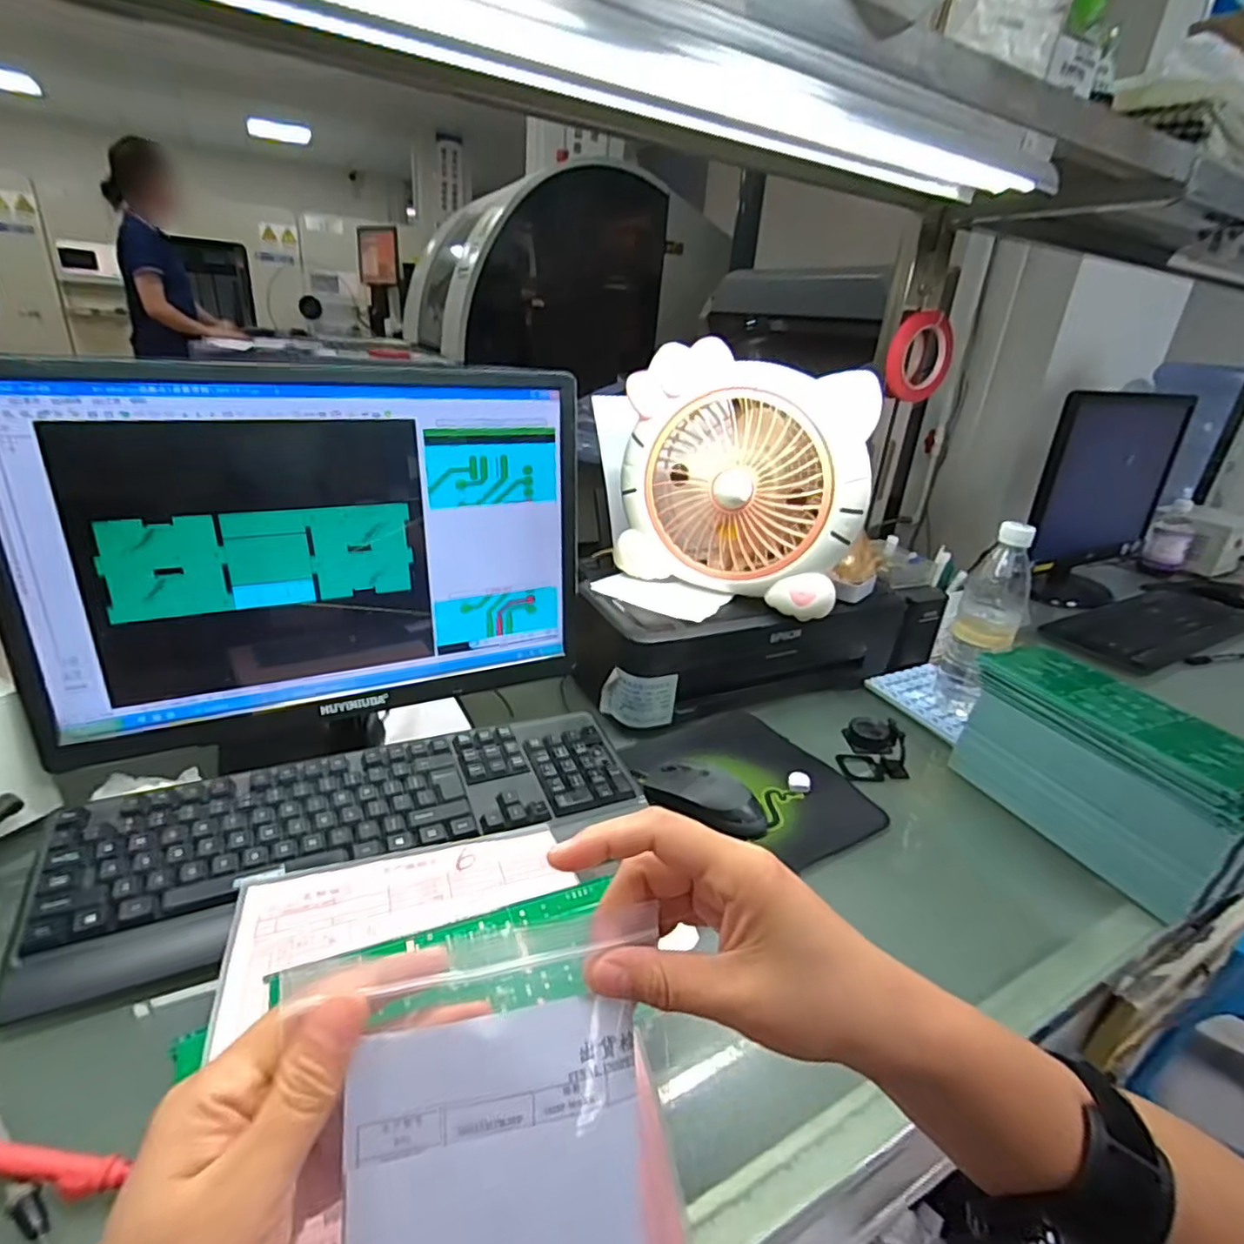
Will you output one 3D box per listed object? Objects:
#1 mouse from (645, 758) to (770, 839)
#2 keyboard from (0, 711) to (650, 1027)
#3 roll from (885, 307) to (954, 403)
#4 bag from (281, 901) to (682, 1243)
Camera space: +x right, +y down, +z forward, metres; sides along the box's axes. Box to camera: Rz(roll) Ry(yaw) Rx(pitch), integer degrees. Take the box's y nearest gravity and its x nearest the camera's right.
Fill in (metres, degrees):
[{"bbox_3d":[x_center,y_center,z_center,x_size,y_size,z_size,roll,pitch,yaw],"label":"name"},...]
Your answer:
[{"bbox_3d":[0.074,0.158,0.589,0.111,0.033,0.054,16,27,23],"label":"mouse"},{"bbox_3d":[-0.196,0.161,0.522,0.436,0.037,0.156,-7,28,-25],"label":"keyboard"},{"bbox_3d":[0.419,-0.365,0.909,0.134,0.118,0.019,7,16,-36],"label":"roll"},{"bbox_3d":[-0.044,0.214,0.229,0.132,0.193,0.011,-1,-10,-22],"label":"bag"}]

